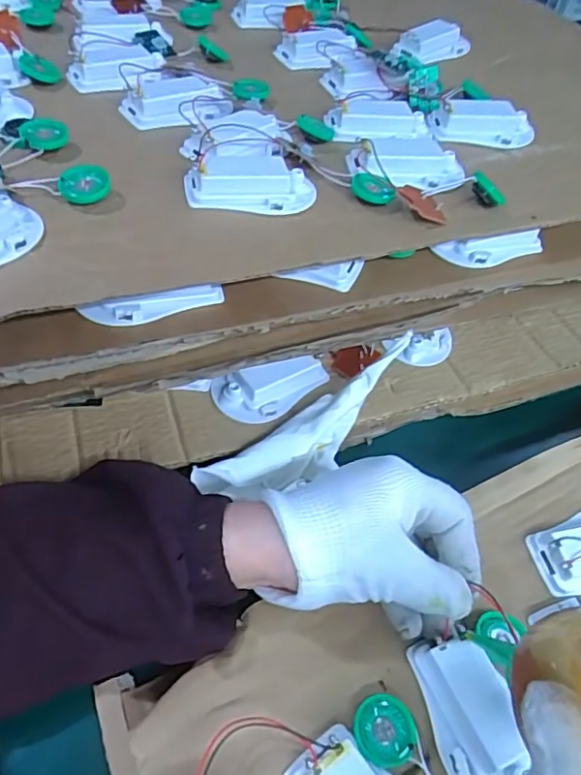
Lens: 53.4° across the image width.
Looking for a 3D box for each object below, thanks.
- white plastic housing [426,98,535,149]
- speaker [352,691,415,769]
[{"bbox_3d":[0.146,-0.200,0.433,0.080,0.018,0.032,6,51,-1],"label":"white plastic housing"},{"bbox_3d":[0.043,0.158,0.266,0.028,0.008,0.028,-4,52,-9],"label":"speaker"}]

